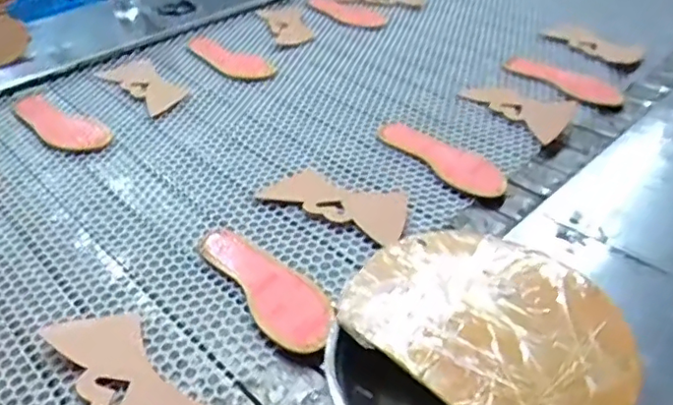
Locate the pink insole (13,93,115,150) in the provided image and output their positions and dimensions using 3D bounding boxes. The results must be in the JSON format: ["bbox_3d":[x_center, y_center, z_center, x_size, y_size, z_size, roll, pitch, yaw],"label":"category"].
[{"bbox_3d":[-0.459,-0.133,0.966,0.215,0.024,0.081,26,46,29],"label":"pink insole"}]

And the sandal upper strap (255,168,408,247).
[{"bbox_3d":[0.010,-0.008,0.797,0.204,0.016,0.108,24,45,28],"label":"sandal upper strap"}]

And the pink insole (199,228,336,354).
[{"bbox_3d":[-0.087,0.092,0.671,0.236,0.017,0.083,26,47,36],"label":"pink insole"}]

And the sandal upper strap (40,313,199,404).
[{"bbox_3d":[-0.205,0.177,0.573,0.087,0.019,0.208,-25,44,-27],"label":"sandal upper strap"}]

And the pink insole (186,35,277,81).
[{"bbox_3d":[-0.209,-0.288,1.159,0.081,0.009,0.234,-32,48,-33],"label":"pink insole"}]

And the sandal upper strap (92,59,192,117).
[{"bbox_3d":[-0.344,-0.215,1.074,0.206,0.008,0.097,34,46,31],"label":"sandal upper strap"}]

